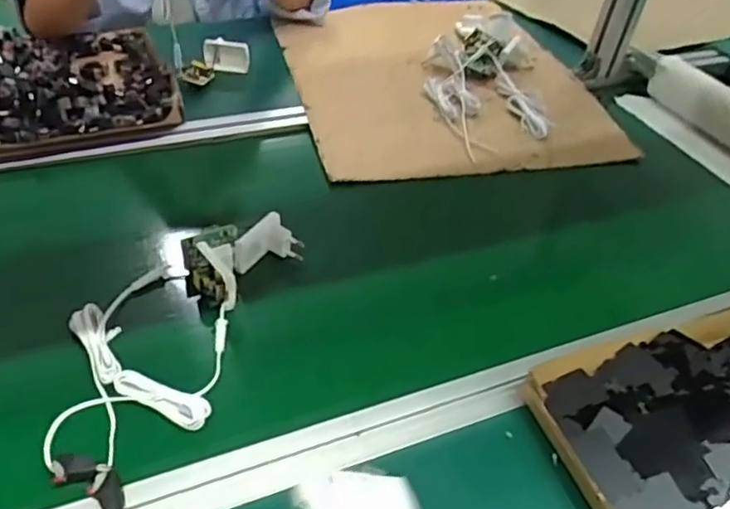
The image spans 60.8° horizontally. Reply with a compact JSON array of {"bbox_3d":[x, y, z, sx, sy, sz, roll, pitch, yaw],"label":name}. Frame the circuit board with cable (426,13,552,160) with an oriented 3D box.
[{"bbox_3d":[0.169,-0.265,0.886,0.157,0.049,0.361,7,45,0],"label":"circuit board with cable"}]

